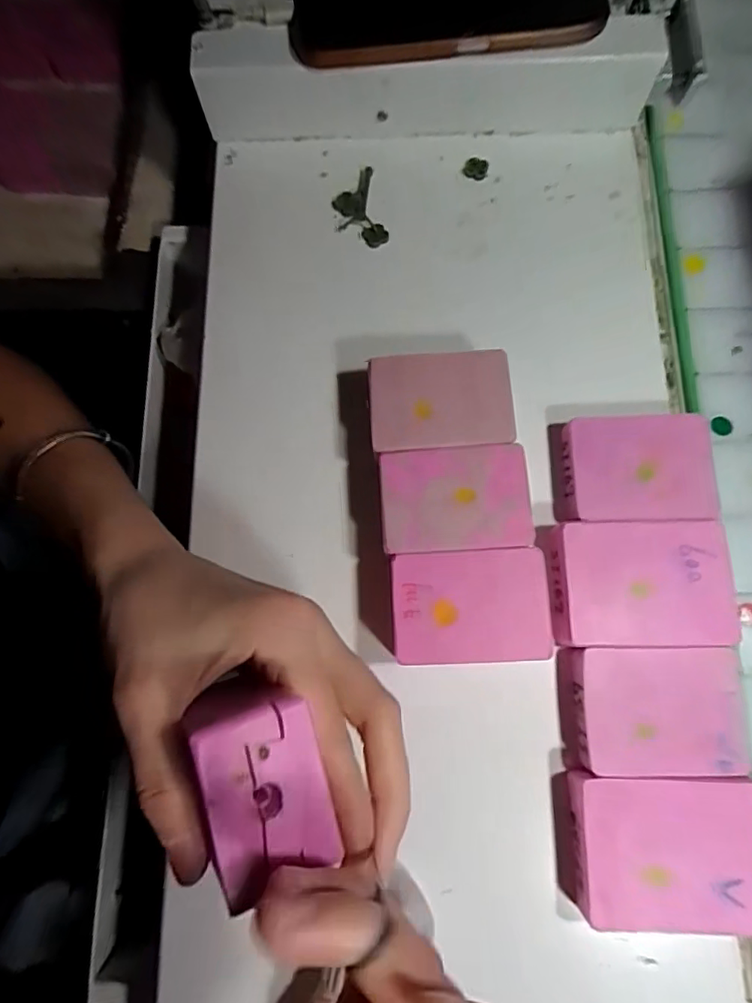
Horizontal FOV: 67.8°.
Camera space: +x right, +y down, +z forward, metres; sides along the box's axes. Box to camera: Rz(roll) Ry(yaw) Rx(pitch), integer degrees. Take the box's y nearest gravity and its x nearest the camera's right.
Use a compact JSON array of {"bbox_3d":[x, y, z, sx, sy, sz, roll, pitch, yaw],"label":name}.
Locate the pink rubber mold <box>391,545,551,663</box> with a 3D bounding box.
[{"bbox_3d":[0.043,0.050,0.263,0.069,0.033,0.049,-2,76,0],"label":"pink rubber mold"}]

